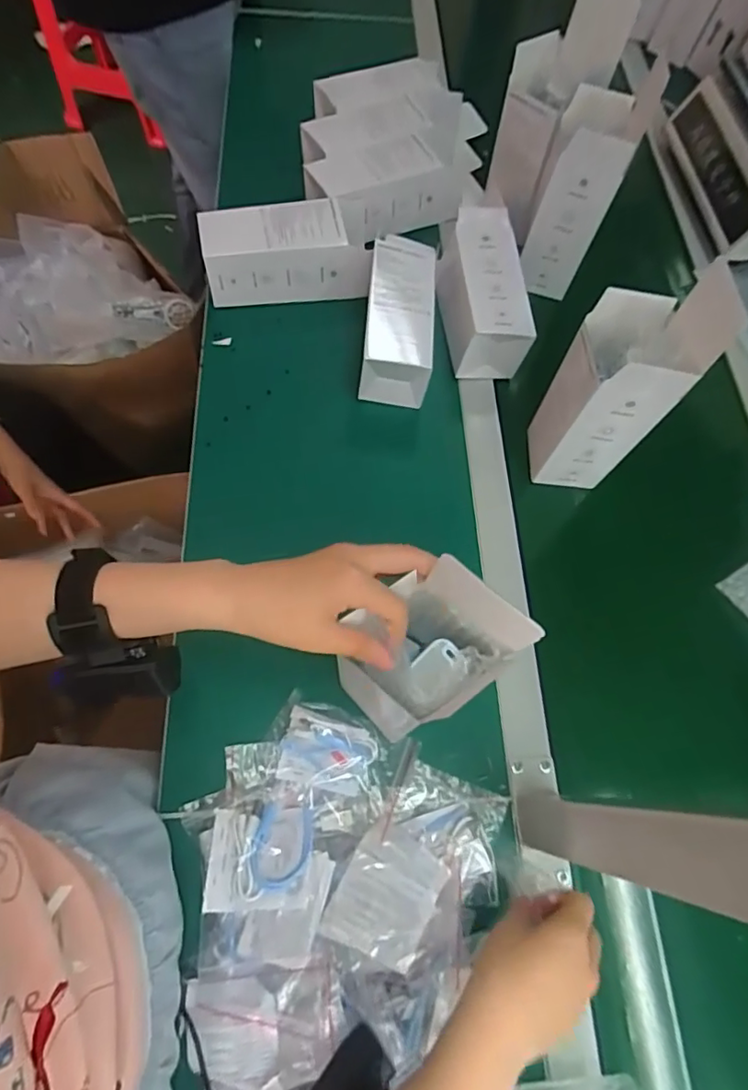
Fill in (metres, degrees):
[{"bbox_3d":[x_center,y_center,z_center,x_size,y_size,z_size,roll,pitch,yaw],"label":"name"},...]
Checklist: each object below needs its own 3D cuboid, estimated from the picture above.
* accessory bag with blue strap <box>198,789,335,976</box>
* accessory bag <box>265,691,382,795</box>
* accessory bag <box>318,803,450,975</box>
[{"bbox_3d":[-0.083,0.252,0.423,0.096,0.015,0.111,-11,51,-1],"label":"accessory bag with blue strap"},{"bbox_3d":[-0.044,0.174,0.481,0.088,0.011,0.068,14,67,4],"label":"accessory bag"},{"bbox_3d":[0.012,0.259,0.421,0.072,0.008,0.096,18,37,25],"label":"accessory bag"}]

